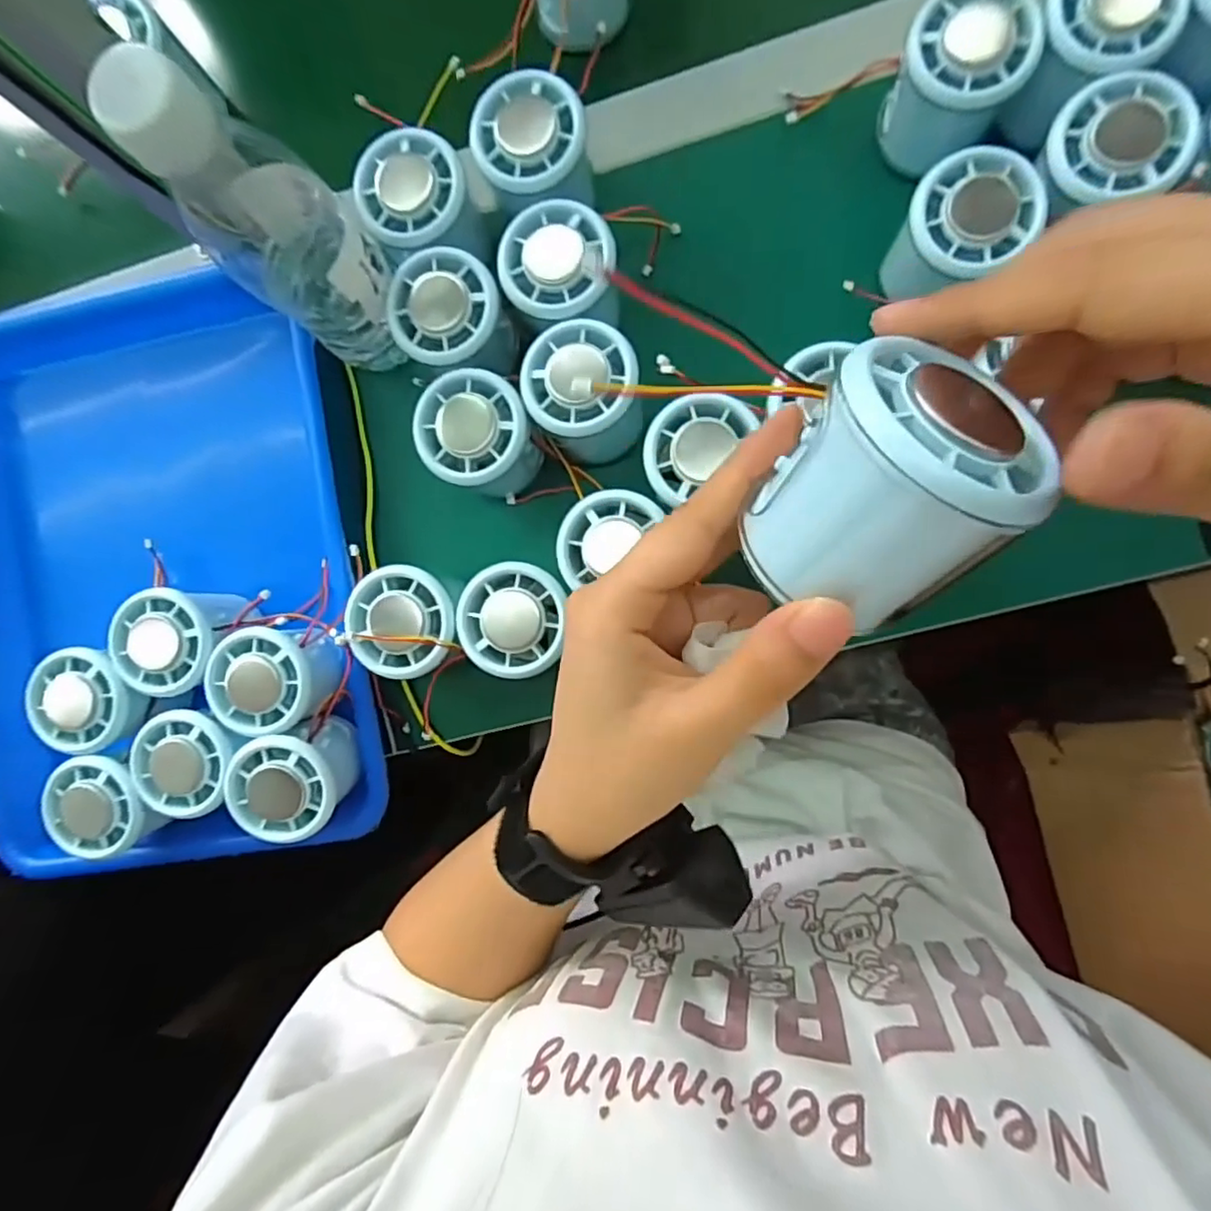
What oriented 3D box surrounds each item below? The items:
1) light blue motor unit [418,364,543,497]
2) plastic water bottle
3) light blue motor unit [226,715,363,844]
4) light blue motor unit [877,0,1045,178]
[{"bbox_3d":[-0.065,-0.089,0.334,0.054,0.057,0.054,0,90,7],"label":"light blue motor unit"},{"bbox_3d":[-0.145,-0.166,0.284,0.065,0.175,0.057,43,95,5],"label":"plastic water bottle"},{"bbox_3d":[-0.168,0.095,0.340,0.052,0.044,0.055,-20,88,6],"label":"light blue motor unit"},{"bbox_3d":[0.168,-0.251,0.305,0.057,0.056,0.059,19,92,7],"label":"light blue motor unit"}]

